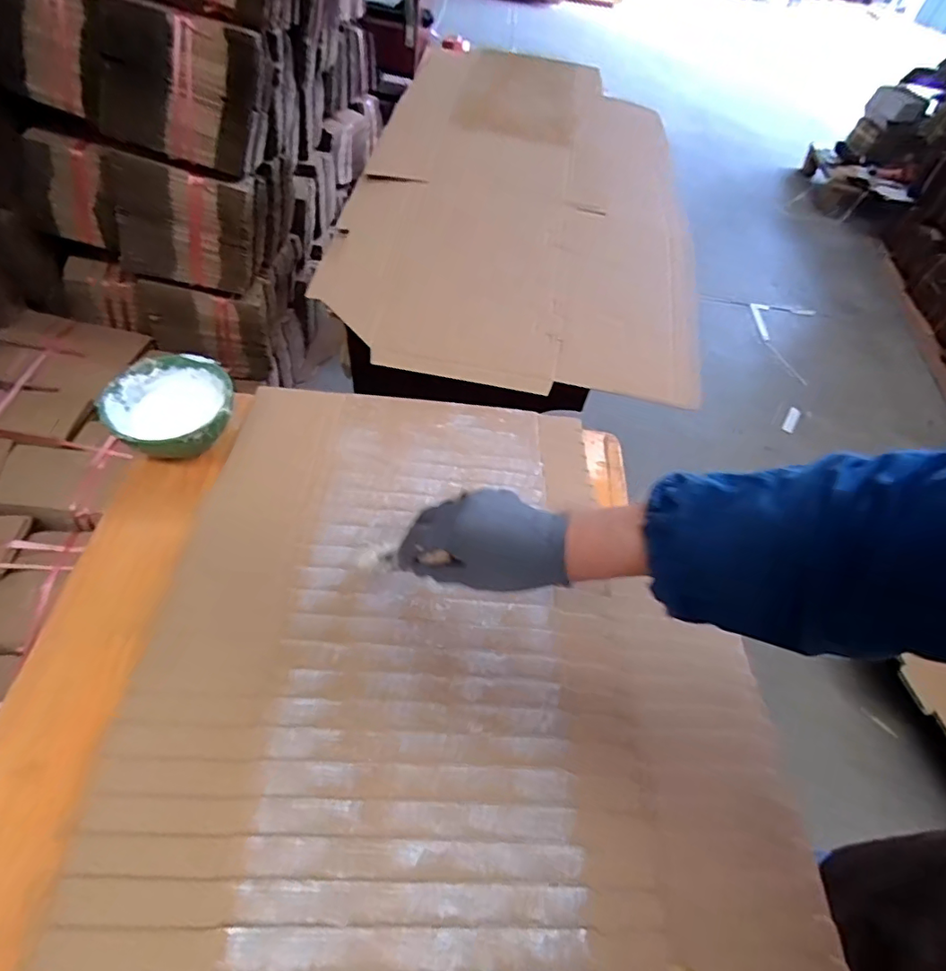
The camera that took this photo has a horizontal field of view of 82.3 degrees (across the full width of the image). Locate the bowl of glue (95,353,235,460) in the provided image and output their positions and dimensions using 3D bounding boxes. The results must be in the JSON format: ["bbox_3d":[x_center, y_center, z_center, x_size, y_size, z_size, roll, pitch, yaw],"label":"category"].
[{"bbox_3d":[-0.338,-0.084,0.618,0.128,0.058,0.130,37,59,16],"label":"bowl of glue"}]

